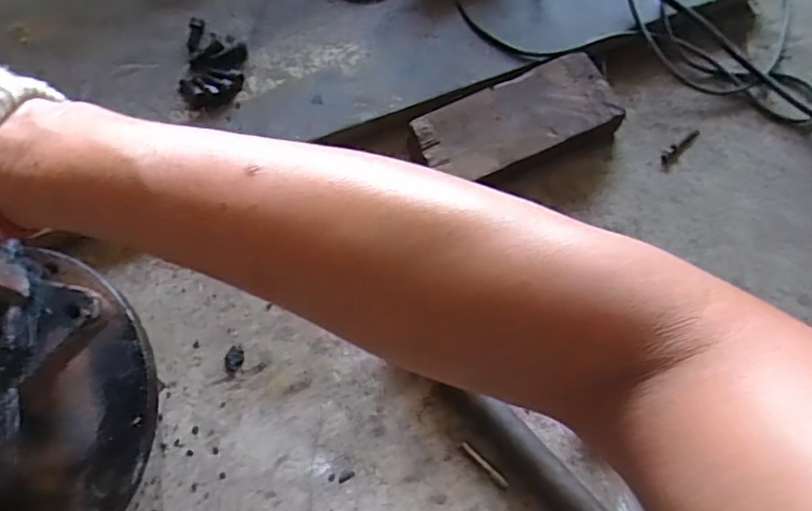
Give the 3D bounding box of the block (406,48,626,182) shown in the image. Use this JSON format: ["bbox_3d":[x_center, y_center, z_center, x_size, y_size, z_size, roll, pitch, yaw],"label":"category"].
[{"bbox_3d":[0.121,-0.141,0.628,0.209,0.035,0.098,-24,71,-7],"label":"block"}]

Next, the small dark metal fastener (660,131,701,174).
[{"bbox_3d":[0.299,-0.117,0.637,0.015,0.007,0.068,42,77,15],"label":"small dark metal fastener"}]

